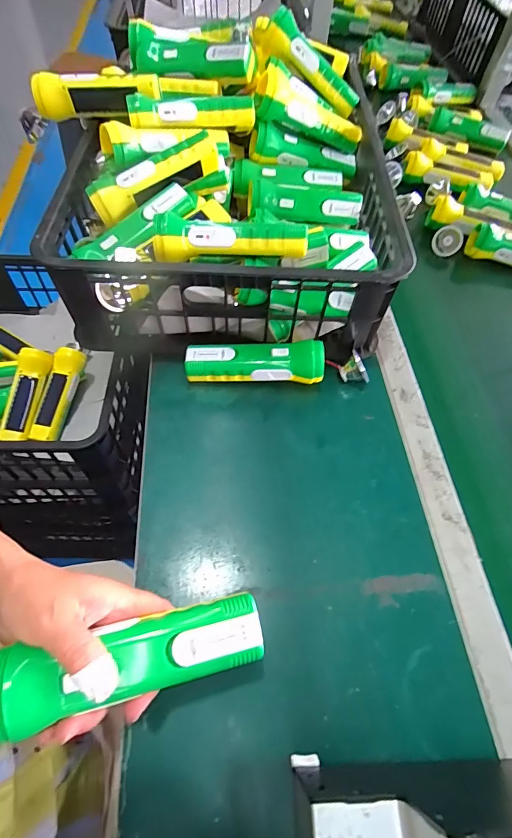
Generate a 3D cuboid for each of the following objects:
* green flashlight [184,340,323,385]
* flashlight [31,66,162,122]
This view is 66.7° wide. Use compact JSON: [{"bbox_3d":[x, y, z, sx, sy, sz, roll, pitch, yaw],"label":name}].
[{"bbox_3d":[-0.001,-0.067,0.470,0.165,0.048,0.041,3,59,-1],"label":"green flashlight"},{"bbox_3d":[-0.213,-0.430,0.521,0.165,0.050,0.041,3,60,-3],"label":"flashlight"}]

